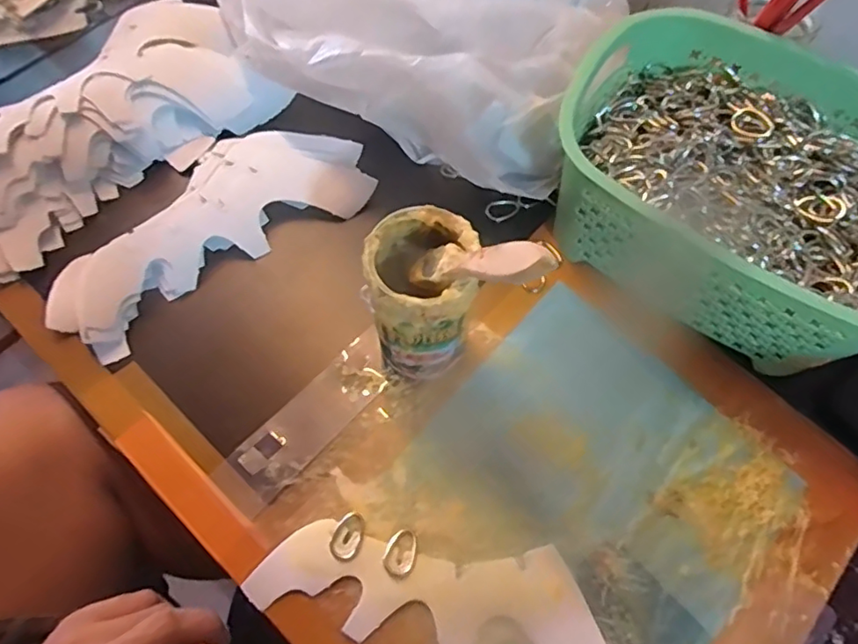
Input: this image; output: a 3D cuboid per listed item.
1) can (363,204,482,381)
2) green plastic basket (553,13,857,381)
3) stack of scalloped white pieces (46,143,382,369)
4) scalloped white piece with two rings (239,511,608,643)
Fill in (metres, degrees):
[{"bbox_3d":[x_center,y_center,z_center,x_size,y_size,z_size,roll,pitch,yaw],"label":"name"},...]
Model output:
[{"bbox_3d":[-0.006,-0.011,0.375,0.063,0.125,0.068,-10,65,-6],"label":"can"},{"bbox_3d":[0.227,-0.091,0.417,0.264,0.125,0.196,31,68,13],"label":"green plastic basket"},{"bbox_3d":[-0.177,-0.079,0.460,0.258,0.029,0.109,-34,70,-16],"label":"stack of scalloped white pieces"},{"bbox_3d":[0.011,0.169,0.355,0.230,0.008,0.083,16,66,7],"label":"scalloped white piece with two rings"}]

